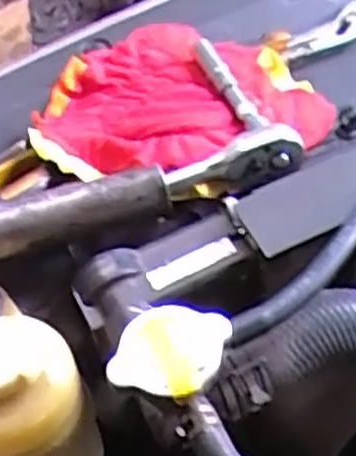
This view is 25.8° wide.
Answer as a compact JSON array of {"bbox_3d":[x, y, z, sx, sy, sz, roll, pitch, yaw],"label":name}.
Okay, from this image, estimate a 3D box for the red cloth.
[{"bbox_3d":[-0.004,-0.084,0.521,0.189,0.044,0.165,-12,51,-4],"label":"red cloth"}]

